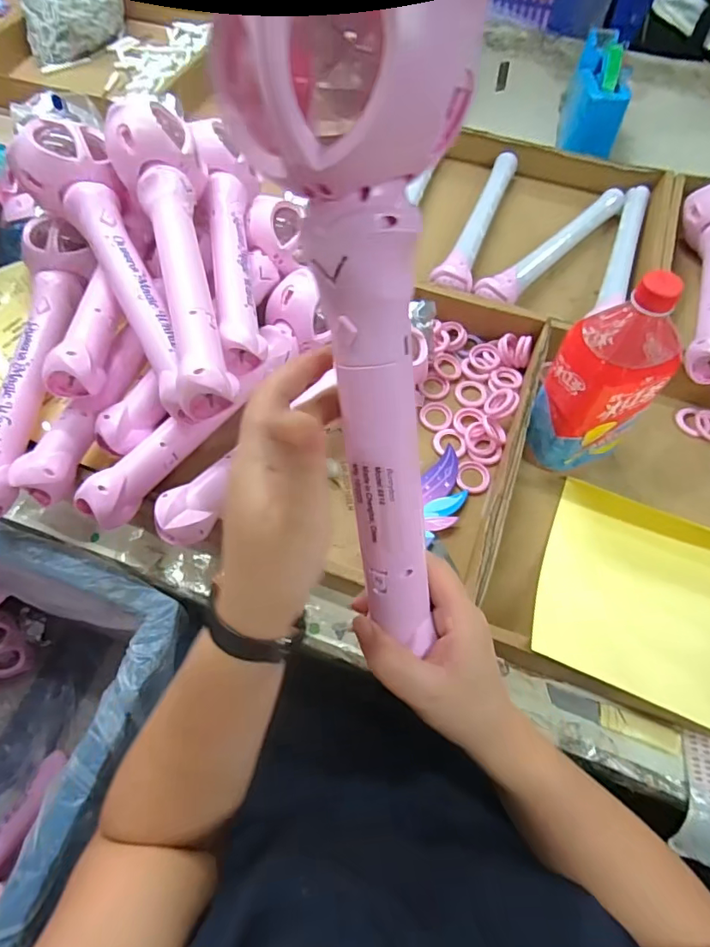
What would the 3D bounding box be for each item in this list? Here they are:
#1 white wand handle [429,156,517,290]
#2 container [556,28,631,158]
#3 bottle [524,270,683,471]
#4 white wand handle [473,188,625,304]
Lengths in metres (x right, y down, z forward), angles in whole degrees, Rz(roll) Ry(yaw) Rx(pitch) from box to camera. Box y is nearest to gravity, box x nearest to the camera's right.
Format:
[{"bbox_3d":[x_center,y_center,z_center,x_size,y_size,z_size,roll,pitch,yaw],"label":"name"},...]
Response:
[{"bbox_3d":[0.175,-0.350,0.710,0.047,0.041,0.313,21,65,10],"label":"white wand handle"},{"bbox_3d":[0.380,-0.601,0.810,0.075,0.113,0.196,10,63,5],"label":"container"},{"bbox_3d":[0.234,-0.089,0.477,0.090,0.215,0.101,40,69,18],"label":"bottle"},{"bbox_3d":[0.266,-0.303,0.688,0.046,0.043,0.302,41,69,18],"label":"white wand handle"}]

